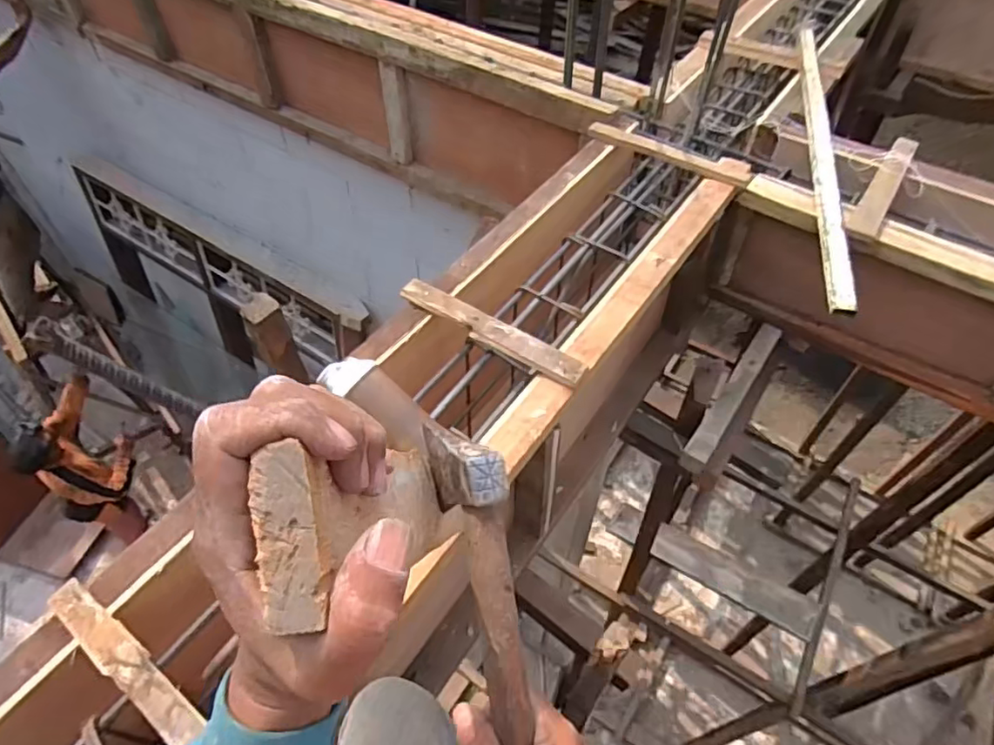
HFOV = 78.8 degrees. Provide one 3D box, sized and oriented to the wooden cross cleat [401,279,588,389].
[{"bbox_3d":[-0.014,-0.065,0.941,0.330,0.023,0.049,29,57,21],"label":"wooden cross cleat"}]

